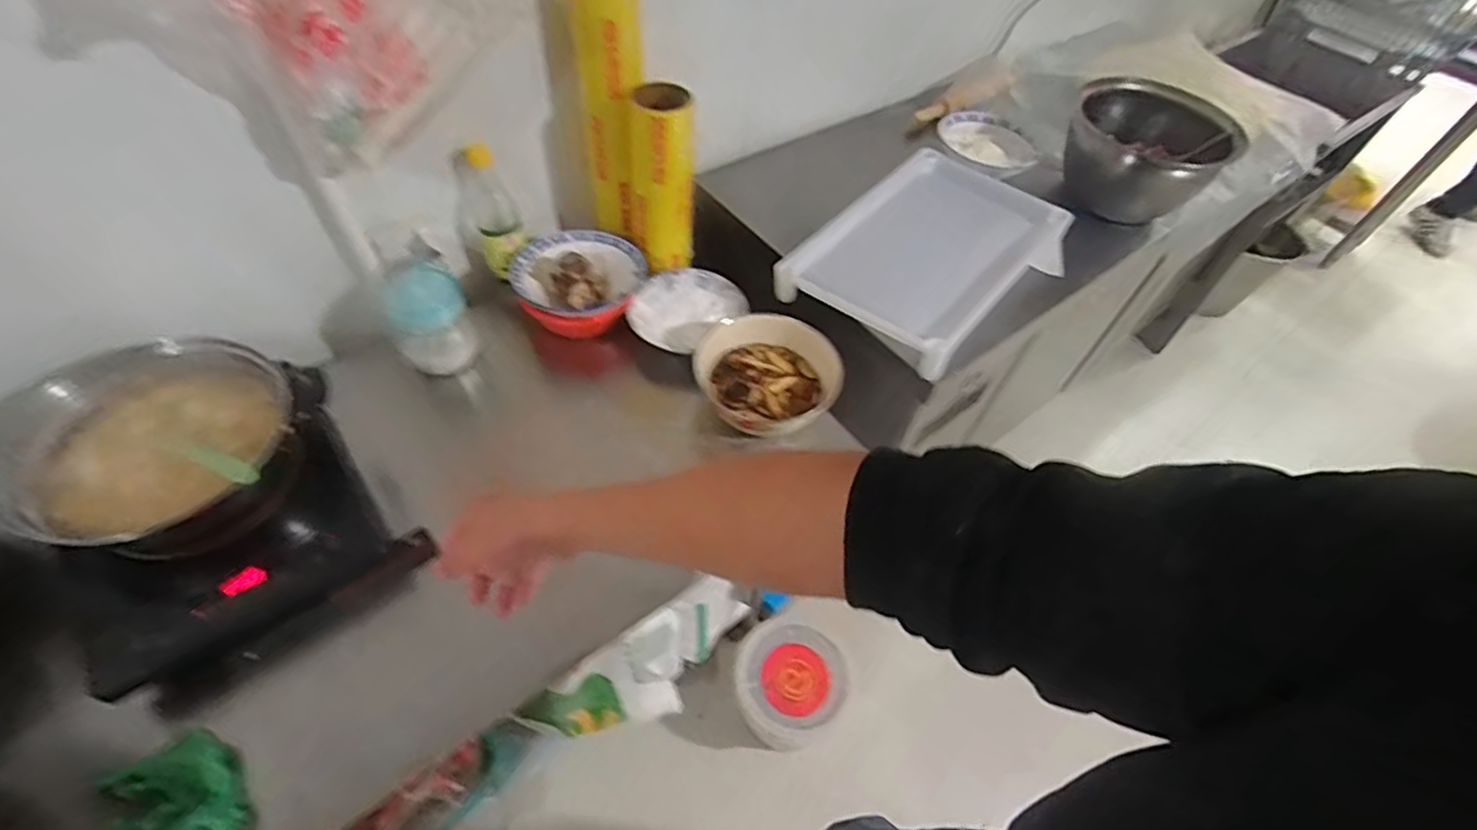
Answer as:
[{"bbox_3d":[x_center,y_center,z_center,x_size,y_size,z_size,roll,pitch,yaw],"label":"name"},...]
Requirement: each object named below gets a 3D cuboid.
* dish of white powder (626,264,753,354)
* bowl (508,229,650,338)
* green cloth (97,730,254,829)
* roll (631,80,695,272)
[{"bbox_3d":[-0.089,-0.167,1.007,0.162,0.033,0.173,3,52,-4],"label":"dish of white powder"},{"bbox_3d":[-0.241,-0.211,0.983,0.179,0.068,0.172,3,52,-4],"label":"bowl"},{"bbox_3d":[-0.520,0.363,0.588,0.094,0.045,0.140,-28,60,-24],"label":"green cloth"},{"bbox_3d":[-0.113,-0.343,0.970,0.098,0.280,0.093,3,52,-4],"label":"roll"}]

